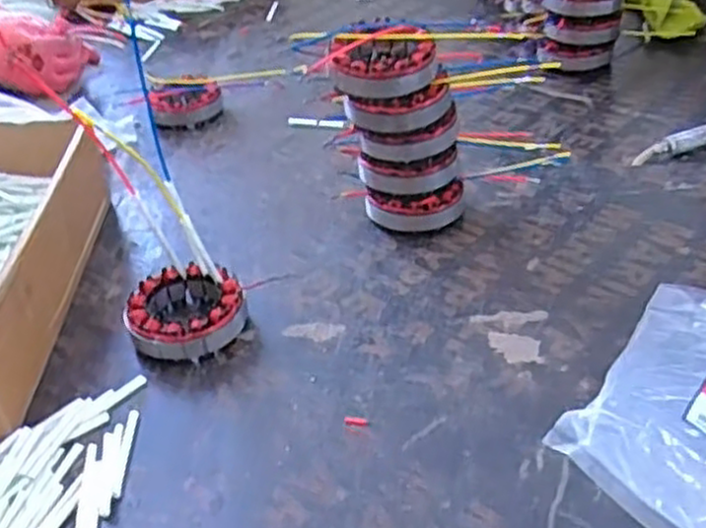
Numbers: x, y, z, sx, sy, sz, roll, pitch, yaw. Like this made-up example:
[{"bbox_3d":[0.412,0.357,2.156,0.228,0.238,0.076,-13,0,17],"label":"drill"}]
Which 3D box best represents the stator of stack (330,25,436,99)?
[{"bbox_3d":[0.023,-0.164,0.603,0.083,0.037,0.073,-4,38,3],"label":"stator of stack"}]

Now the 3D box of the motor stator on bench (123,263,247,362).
[{"bbox_3d":[-0.125,0.038,0.565,0.078,0.032,0.077,-3,37,2],"label":"motor stator on bench"}]

